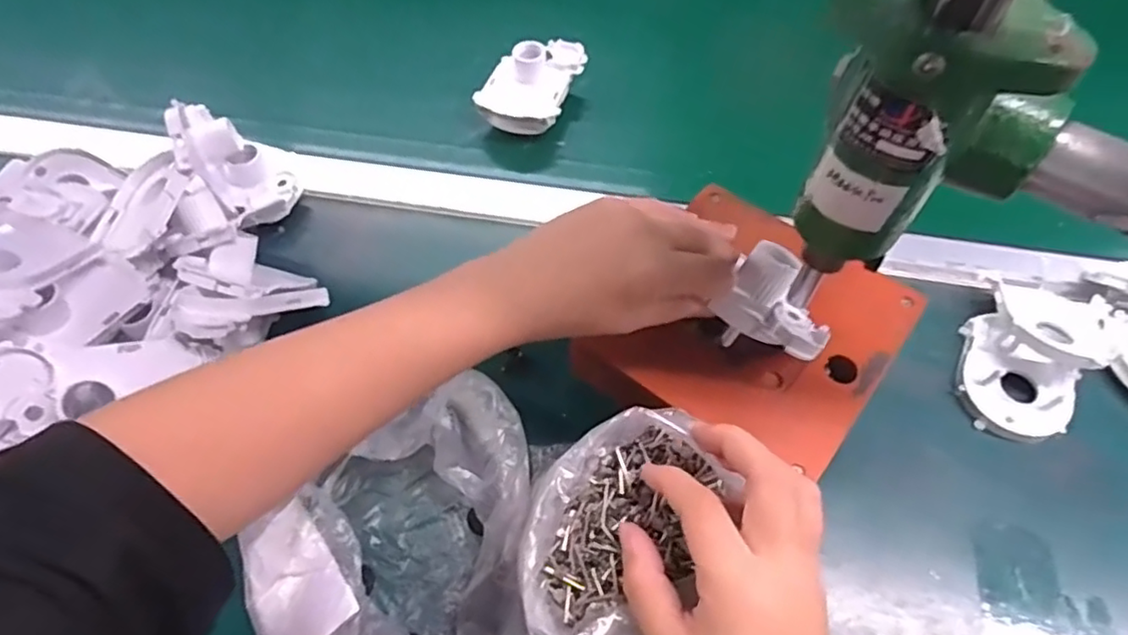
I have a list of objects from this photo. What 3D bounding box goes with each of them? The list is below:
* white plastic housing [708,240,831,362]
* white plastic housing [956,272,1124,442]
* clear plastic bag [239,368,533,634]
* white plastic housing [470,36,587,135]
[{"bbox_3d":[0.117,-0.004,0.344,0.057,0.030,0.054,36,67,21],"label":"white plastic housing"},{"bbox_3d":[0.306,0.020,0.413,0.076,0.036,0.122,33,64,19],"label":"white plastic housing"},{"bbox_3d":[-0.084,0.139,0.339,0.158,0.056,0.167,-18,60,-10],"label":"clear plastic bag"},{"bbox_3d":[-0.028,-0.206,0.541,0.069,0.038,0.098,17,60,11],"label":"white plastic housing"}]

